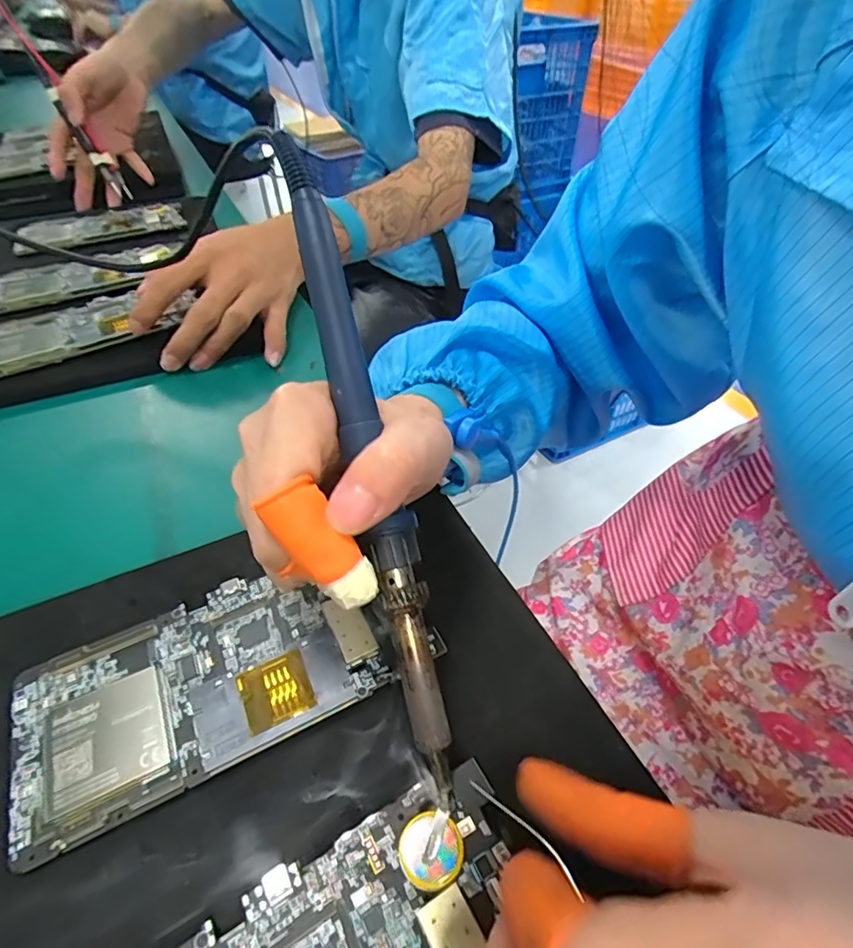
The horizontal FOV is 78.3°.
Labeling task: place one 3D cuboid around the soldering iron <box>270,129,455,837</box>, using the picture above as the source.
[{"bbox_3d":[-0.019,-0.007,0.182,0.016,0.013,0.233,-13,82,-17],"label":"soldering iron"}]

